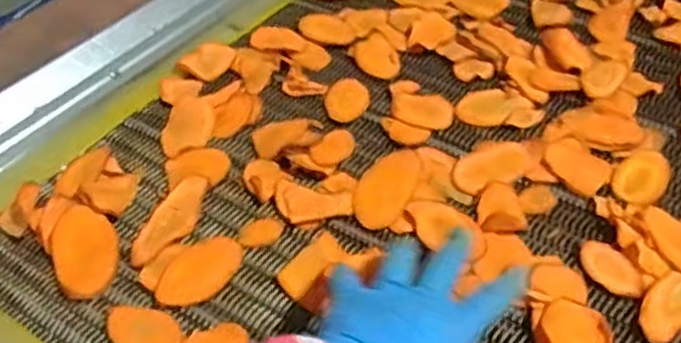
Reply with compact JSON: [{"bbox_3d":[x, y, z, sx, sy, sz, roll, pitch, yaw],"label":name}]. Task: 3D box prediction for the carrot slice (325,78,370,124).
[{"bbox_3d":[0.006,-0.063,0.624,0.037,0.004,0.051,-8,45,-5],"label":"carrot slice"}]

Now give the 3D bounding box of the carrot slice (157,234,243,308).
[{"bbox_3d":[-0.099,0.069,0.505,0.042,0.005,0.064,25,52,26],"label":"carrot slice"}]

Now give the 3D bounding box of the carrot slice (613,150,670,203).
[{"bbox_3d":[0.228,0.002,0.548,0.036,0.004,0.054,21,50,22],"label":"carrot slice"}]

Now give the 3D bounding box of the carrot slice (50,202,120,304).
[{"bbox_3d":[-0.181,0.056,0.514,0.045,0.006,0.068,-24,68,-9],"label":"carrot slice"}]

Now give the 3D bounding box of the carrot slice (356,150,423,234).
[{"bbox_3d":[0.036,0.011,0.556,0.041,0.004,0.084,14,47,16],"label":"carrot slice"}]

